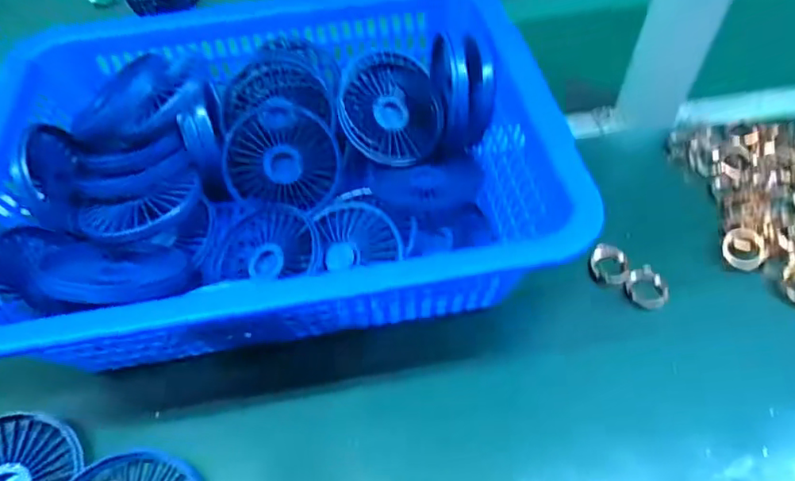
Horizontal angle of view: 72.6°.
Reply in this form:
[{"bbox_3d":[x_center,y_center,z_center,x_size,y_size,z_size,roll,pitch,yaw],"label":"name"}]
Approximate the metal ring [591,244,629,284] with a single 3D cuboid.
[{"bbox_3d":[0.156,0.017,0.397,0.030,0.012,0.023,33,64,24],"label":"metal ring"}]

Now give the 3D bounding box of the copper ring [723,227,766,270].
[{"bbox_3d":[0.254,0.005,0.397,0.030,0.008,0.032,-2,56,3],"label":"copper ring"}]

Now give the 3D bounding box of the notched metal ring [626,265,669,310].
[{"bbox_3d":[0.178,0.034,0.387,0.027,0.004,0.030,-28,68,3],"label":"notched metal ring"}]

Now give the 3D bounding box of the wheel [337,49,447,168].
[{"bbox_3d":[-0.005,-0.110,0.449,0.086,0.016,0.097,32,70,-8],"label":"wheel"}]

